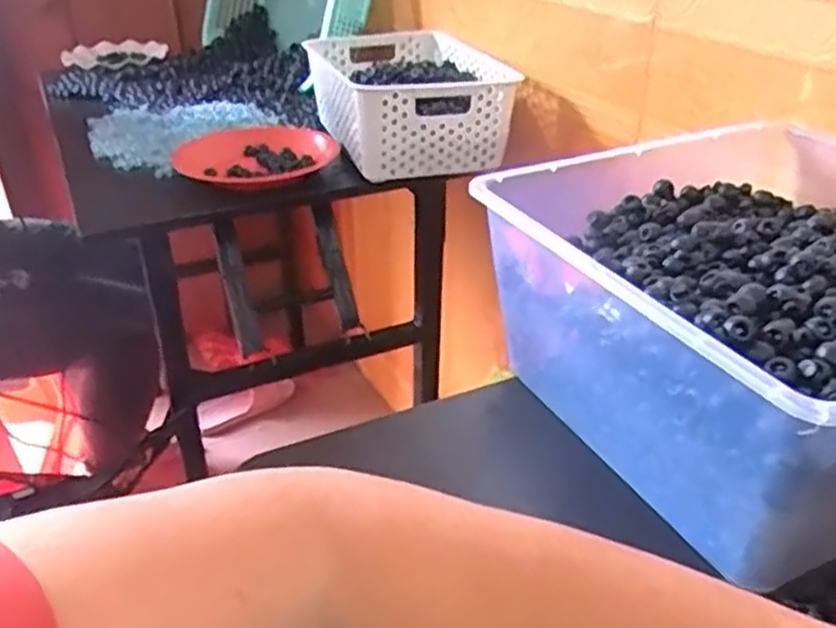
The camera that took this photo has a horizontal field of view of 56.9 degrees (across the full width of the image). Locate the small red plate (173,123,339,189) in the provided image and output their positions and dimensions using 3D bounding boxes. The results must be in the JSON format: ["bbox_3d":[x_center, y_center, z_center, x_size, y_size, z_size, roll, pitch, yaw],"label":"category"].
[{"bbox_3d":[-0.197,-0.194,0.955,0.180,0.035,0.165,-21,36,-29],"label":"small red plate"}]

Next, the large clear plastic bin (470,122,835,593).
[{"bbox_3d":[0.235,-0.004,0.507,0.295,0.131,0.293,-15,33,-21],"label":"large clear plastic bin"}]

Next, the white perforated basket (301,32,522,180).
[{"bbox_3d":[-0.011,-0.298,1.034,0.213,0.096,0.338,-10,32,-14],"label":"white perforated basket"}]

